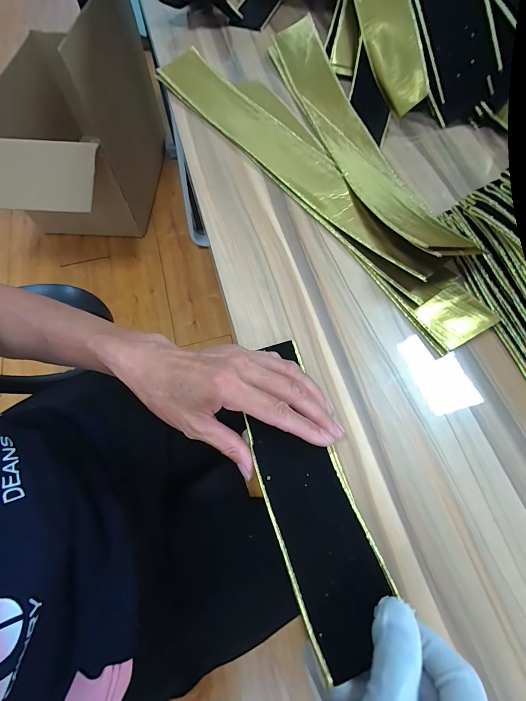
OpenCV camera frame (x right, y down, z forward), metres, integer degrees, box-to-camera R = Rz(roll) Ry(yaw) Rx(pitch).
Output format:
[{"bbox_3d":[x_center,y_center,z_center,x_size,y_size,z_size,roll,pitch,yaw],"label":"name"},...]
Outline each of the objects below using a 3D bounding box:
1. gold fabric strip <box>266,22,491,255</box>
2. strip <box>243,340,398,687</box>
[{"bbox_3d":[0.102,-0.269,0.377,0.065,0.046,0.437,-15,68,-7],"label":"gold fabric strip"},{"bbox_3d":[0.028,0.087,0.231,0.060,0.017,0.205,-14,58,-6],"label":"strip"}]

